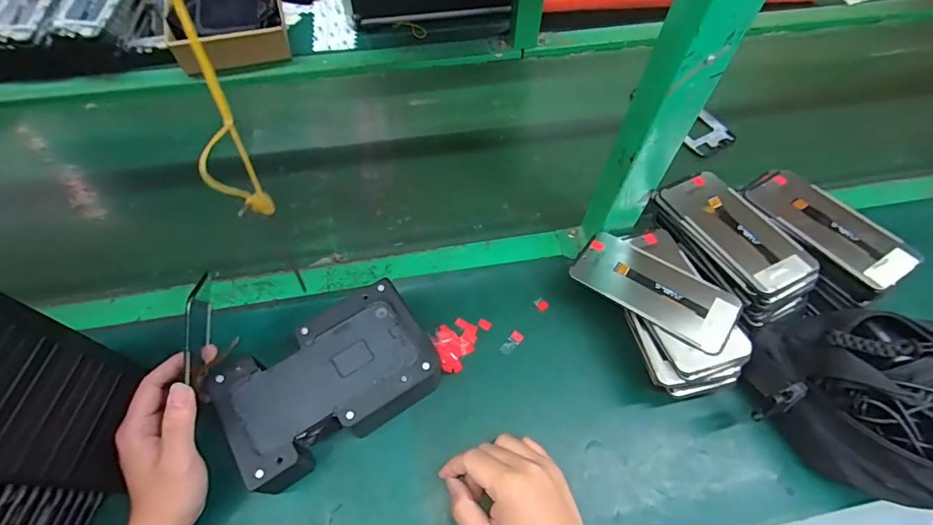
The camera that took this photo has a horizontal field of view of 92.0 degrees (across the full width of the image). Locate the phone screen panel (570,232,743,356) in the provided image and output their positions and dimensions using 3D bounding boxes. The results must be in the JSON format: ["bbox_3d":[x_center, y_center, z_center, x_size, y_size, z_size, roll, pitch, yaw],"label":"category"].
[{"bbox_3d":[0.189,0.025,0.456,0.155,0.007,0.073,30,64,23],"label":"phone screen panel"}]

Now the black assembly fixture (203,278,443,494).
[{"bbox_3d":[-0.126,0.117,0.434,0.189,0.066,0.117,-32,63,-18],"label":"black assembly fixture"}]

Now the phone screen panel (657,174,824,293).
[{"bbox_3d":[0.281,-0.037,0.479,0.074,0.009,0.157,-24,55,-8],"label":"phone screen panel"}]

